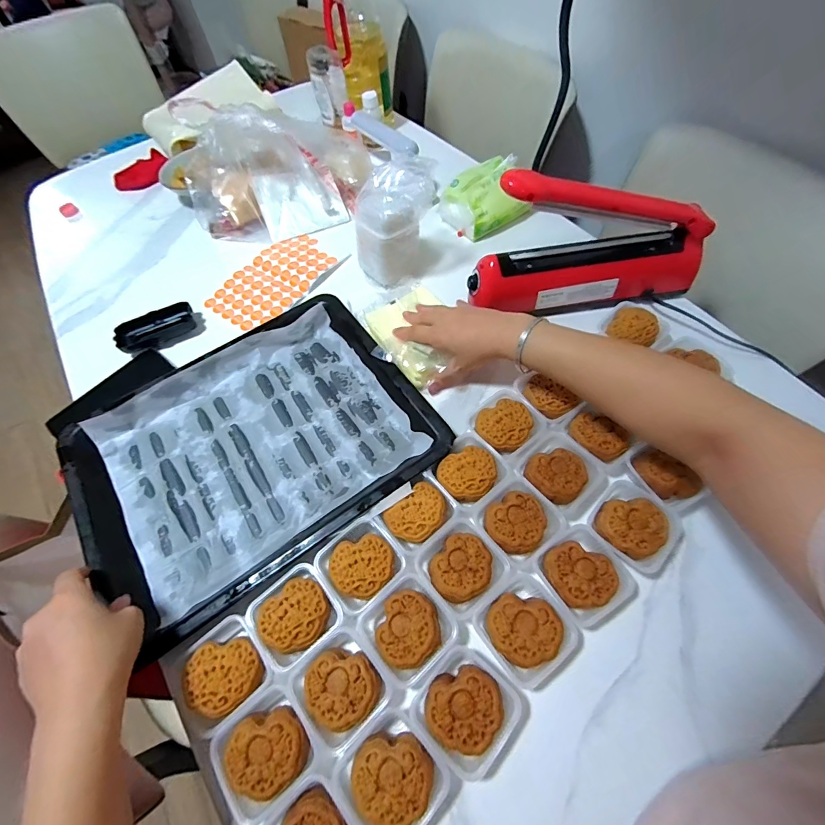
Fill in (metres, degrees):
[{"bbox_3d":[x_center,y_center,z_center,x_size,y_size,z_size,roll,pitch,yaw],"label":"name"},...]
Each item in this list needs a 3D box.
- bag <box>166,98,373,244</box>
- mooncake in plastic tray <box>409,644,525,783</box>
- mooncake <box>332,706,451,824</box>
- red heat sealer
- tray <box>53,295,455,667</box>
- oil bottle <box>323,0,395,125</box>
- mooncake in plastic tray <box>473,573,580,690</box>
[{"bbox_3d":[-0.232,-0.409,0.661,0.300,0.159,0.152,-5,61,2],"label":"bag"},{"bbox_3d":[0.047,0.258,0.342,0.074,0.032,0.074,37,69,21],"label":"mooncake in plastic tray"},{"bbox_3d":[-0.017,0.301,0.323,0.078,0.031,0.078,-2,62,5],"label":"mooncake"},{"bbox_3d":[0.232,-0.216,0.497,0.307,0.165,0.065,-4,61,2],"label":"red heat sealer"},{"bbox_3d":[-0.188,0.041,0.470,0.385,0.037,0.294,-34,64,-14],"label":"tray"},{"bbox_3d":[-0.099,-0.683,0.710,0.102,0.254,0.102,-8,61,0],"label":"oil bottle"},{"bbox_3d":[0.106,0.202,0.368,0.074,0.033,0.075,-35,64,-15],"label":"mooncake in plastic tray"}]

